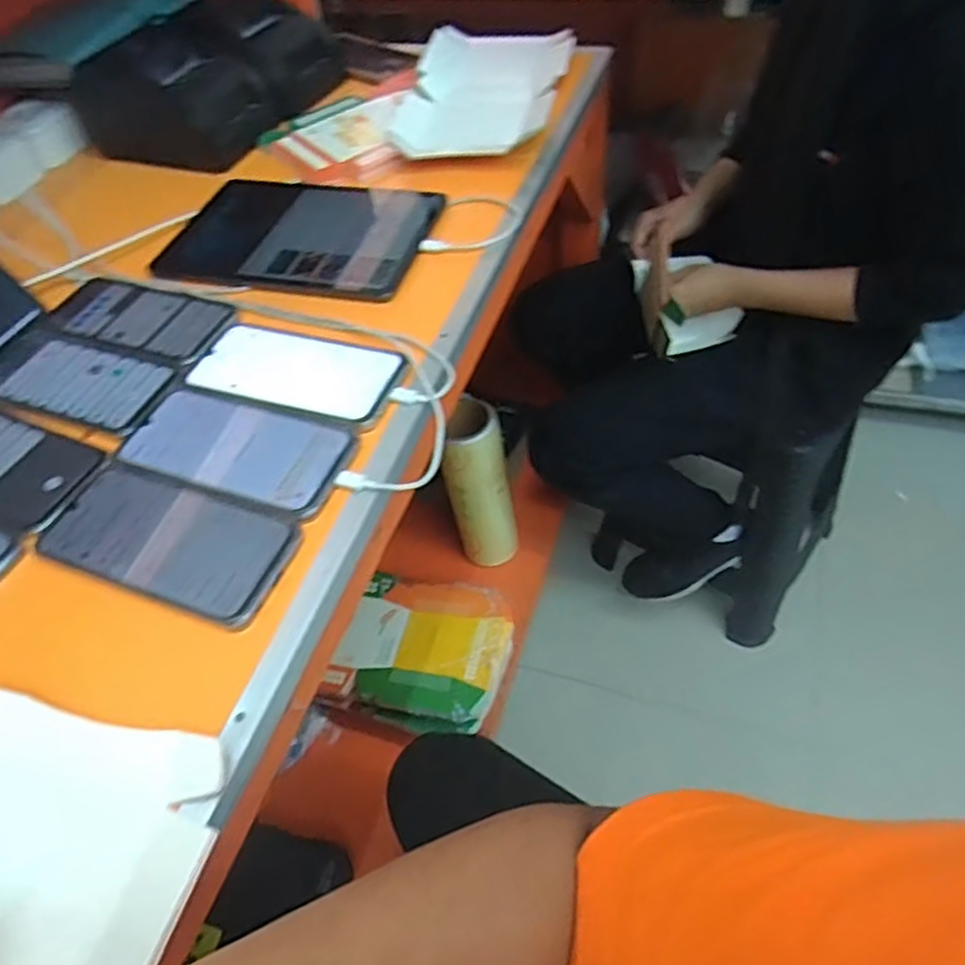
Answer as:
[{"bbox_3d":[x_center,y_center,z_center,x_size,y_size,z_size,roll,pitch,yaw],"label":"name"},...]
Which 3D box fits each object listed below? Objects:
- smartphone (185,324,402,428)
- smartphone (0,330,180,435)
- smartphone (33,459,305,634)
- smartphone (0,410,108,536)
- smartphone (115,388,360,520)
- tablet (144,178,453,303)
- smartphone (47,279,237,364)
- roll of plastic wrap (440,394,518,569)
[{"bbox_3d":[-0.147,-0.089,0.561,0.166,0.005,0.077,15,54,18],"label":"smartphone"},{"bbox_3d":[-0.331,-0.087,0.583,0.168,0.004,0.081,15,54,18],"label":"smartphone"},{"bbox_3d":[-0.205,0.035,0.471,0.171,0.005,0.083,15,54,18],"label":"smartphone"},{"bbox_3d":[-0.364,-0.015,0.533,0.171,0.004,0.080,19,55,20],"label":"smartphone"},{"bbox_3d":[-0.178,-0.028,0.517,0.166,0.004,0.080,15,54,18],"label":"smartphone"},{"bbox_3d":[-0.173,-0.244,0.691,0.244,0.011,0.178,11,53,15],"label":"tablet"},{"bbox_3d":[-0.303,-0.147,0.633,0.175,0.004,0.080,16,54,19],"label":"smartphone"},{"bbox_3d":[-0.002,0.009,1.117,0.100,0.301,0.076,-4,50,3],"label":"roll of plastic wrap"}]

